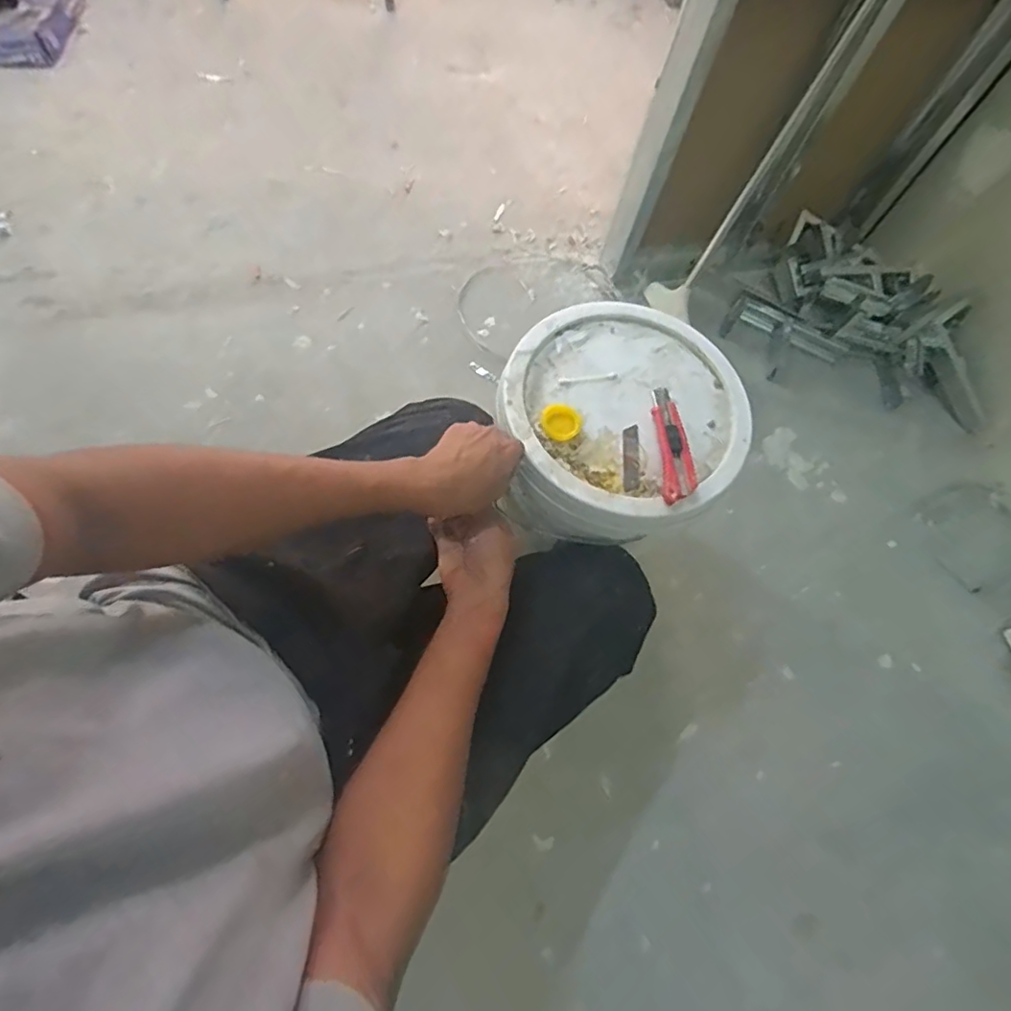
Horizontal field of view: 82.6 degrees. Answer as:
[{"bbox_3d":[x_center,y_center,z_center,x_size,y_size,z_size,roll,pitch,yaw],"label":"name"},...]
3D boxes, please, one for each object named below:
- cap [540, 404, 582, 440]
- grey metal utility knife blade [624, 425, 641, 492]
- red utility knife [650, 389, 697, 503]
[{"bbox_3d":[0.063,-0.093,0.644,0.044,0.007,0.041,3,66,-6],"label":"cap"},{"bbox_3d":[0.142,-0.054,0.647,0.018,0.005,0.082,6,66,-4],"label":"grey metal utility knife blade"},{"bbox_3d":[0.187,-0.070,0.642,0.035,0.014,0.146,2,66,-6],"label":"red utility knife"}]

